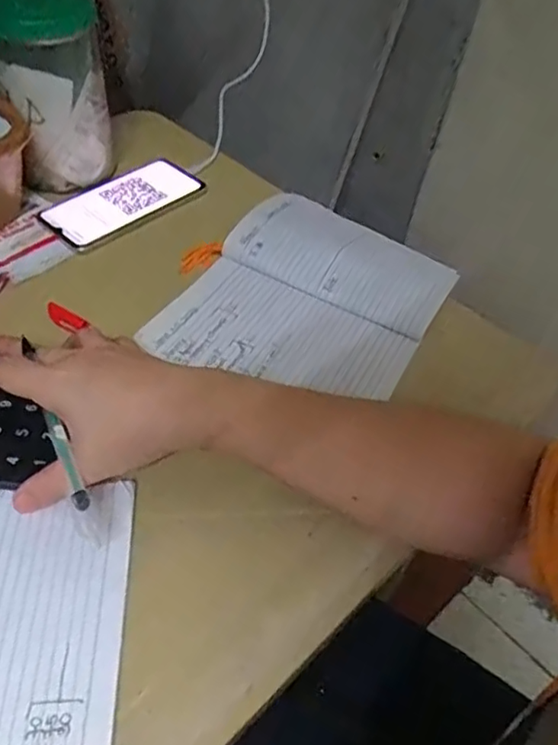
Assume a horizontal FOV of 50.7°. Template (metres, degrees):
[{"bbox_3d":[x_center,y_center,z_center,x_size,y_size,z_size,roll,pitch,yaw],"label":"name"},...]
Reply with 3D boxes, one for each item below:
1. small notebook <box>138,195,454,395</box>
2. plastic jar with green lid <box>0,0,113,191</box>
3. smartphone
[{"bbox_3d":[0.032,-0.066,0.517,0.193,0.028,0.237,28,58,10],"label":"small notebook"},{"bbox_3d":[-0.217,-0.266,0.561,0.097,0.149,0.110,-10,51,-15],"label":"plastic jar with green lid"},{"bbox_3d":[-0.152,-0.169,0.579,0.080,0.013,0.153,36,54,23],"label":"smartphone"}]

